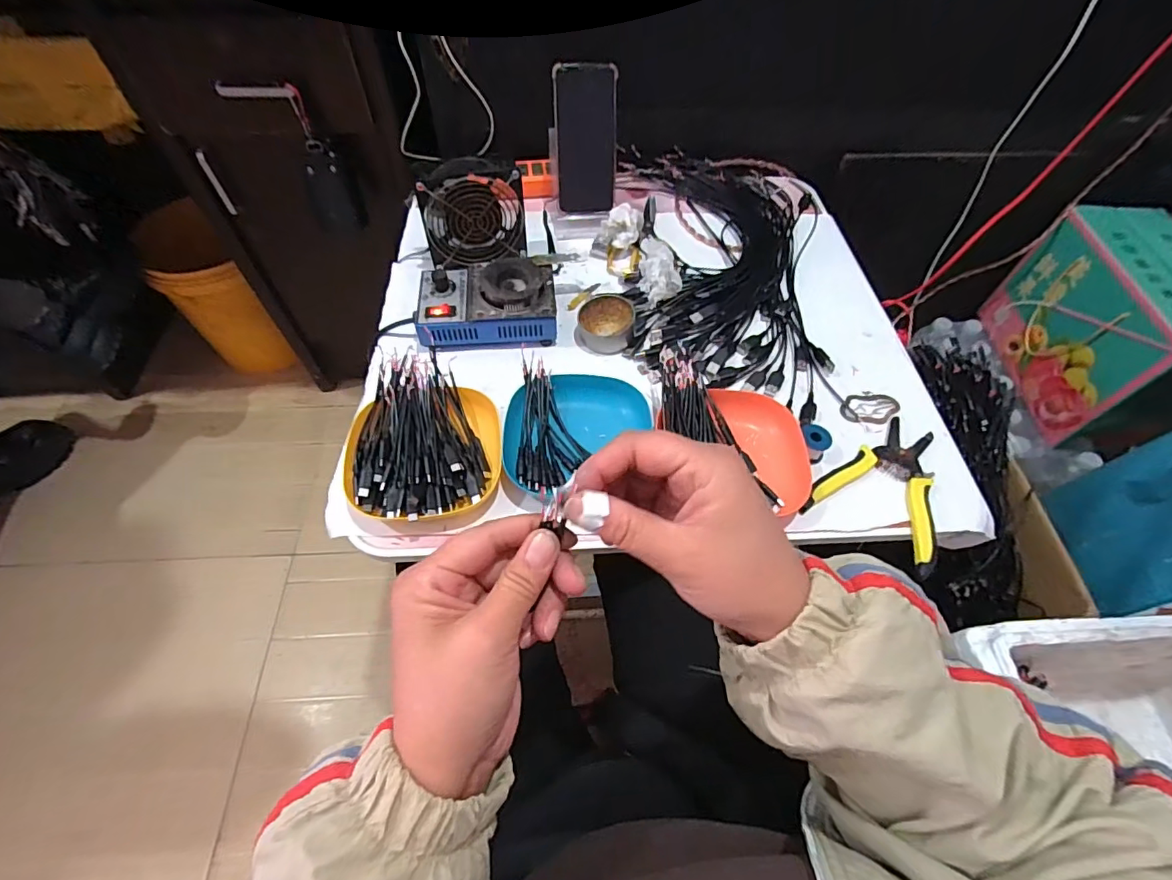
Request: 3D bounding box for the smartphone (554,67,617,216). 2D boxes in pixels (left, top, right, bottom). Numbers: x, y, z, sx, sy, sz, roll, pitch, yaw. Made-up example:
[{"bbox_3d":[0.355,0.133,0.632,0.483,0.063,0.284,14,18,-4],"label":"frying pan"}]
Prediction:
[{"bbox_3d":[0.001,-0.381,0.671,0.077,0.162,0.010,-4,29,-4],"label":"smartphone"}]

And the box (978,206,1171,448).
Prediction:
[{"bbox_3d":[0.844,-0.168,0.860,0.191,0.243,0.347,3,57,0],"label":"box"}]

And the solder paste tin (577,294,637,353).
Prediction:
[{"bbox_3d":[0.024,-0.133,0.596,0.064,0.028,0.063,1,57,-1],"label":"solder paste tin"}]

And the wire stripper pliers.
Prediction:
[{"bbox_3d":[0.288,0.037,0.495,0.112,0.015,0.153,33,62,18],"label":"wire stripper pliers"}]

